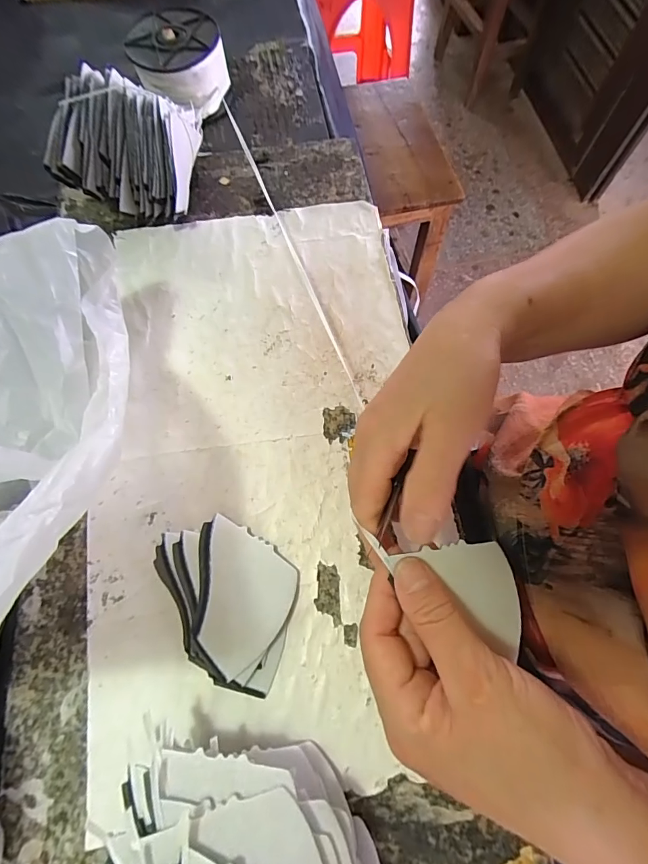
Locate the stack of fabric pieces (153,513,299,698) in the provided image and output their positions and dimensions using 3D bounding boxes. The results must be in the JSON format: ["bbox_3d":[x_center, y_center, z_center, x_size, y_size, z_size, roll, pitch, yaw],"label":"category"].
[{"bbox_3d":[-0.061,0.103,0.269,0.108,0.014,0.077,42,74,15],"label":"stack of fabric pieces"}]

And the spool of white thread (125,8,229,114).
[{"bbox_3d":[-0.145,-0.370,0.431,0.090,0.059,0.088,0,69,0],"label":"spool of white thread"}]

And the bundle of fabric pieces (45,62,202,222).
[{"bbox_3d":[-0.171,-0.248,0.372,0.109,0.078,0.094,7,69,2],"label":"bundle of fabric pieces"}]

